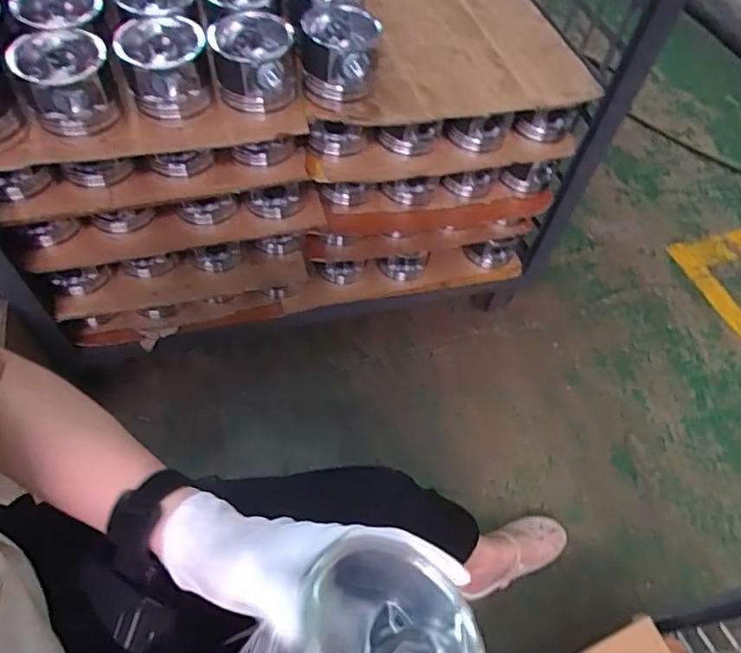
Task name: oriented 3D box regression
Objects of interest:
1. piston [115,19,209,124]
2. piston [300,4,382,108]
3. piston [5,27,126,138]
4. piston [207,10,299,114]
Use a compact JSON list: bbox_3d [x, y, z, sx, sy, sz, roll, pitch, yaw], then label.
[{"bbox_3d":[-0.283,-0.355,0.759,0.113,0.091,0.101,-13,58,-11],"label":"piston"},{"bbox_3d":[-0.045,-0.398,0.807,0.113,0.093,0.113,0,57,-3],"label":"piston"},{"bbox_3d":[-0.393,-0.318,0.716,0.111,0.090,0.092,-22,60,-16],"label":"piston"},{"bbox_3d":[-0.163,-0.370,0.775,0.112,0.095,0.105,-9,57,-9],"label":"piston"}]

